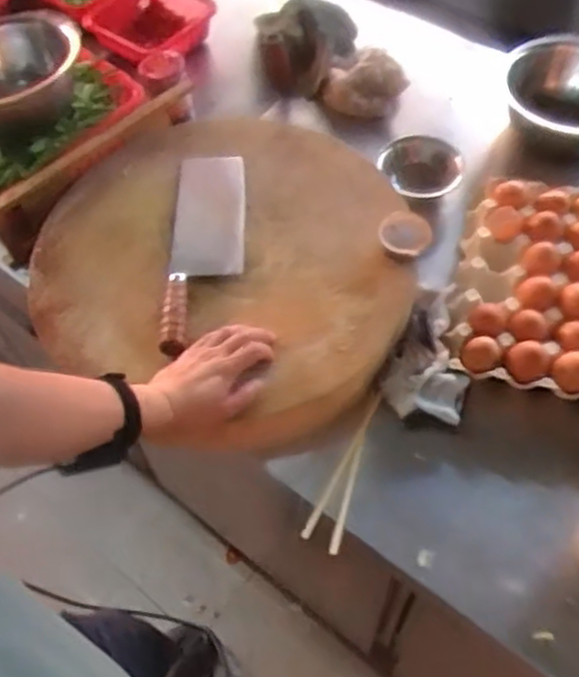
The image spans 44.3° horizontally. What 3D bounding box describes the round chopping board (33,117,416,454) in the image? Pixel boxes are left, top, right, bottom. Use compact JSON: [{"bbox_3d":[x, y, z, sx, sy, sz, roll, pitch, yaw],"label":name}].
[{"bbox_3d":[-0.075,-0.089,0.918,0.468,0.114,0.462,-2,57,3],"label":"round chopping board"}]

